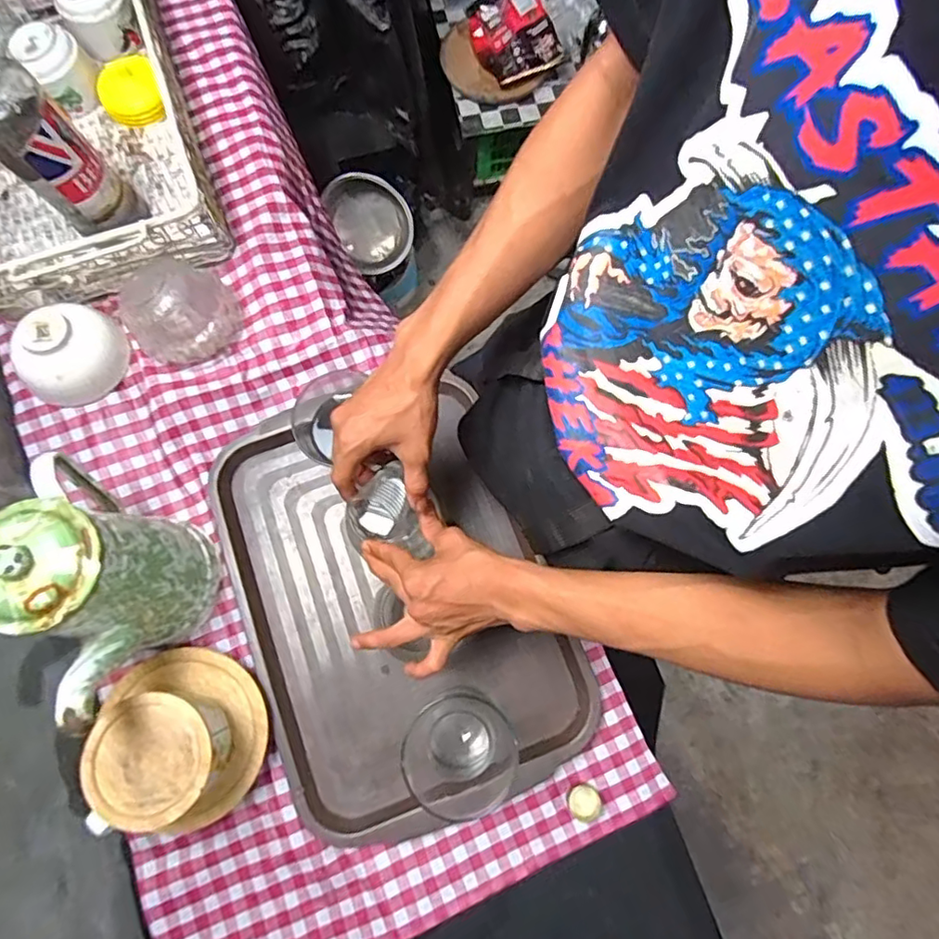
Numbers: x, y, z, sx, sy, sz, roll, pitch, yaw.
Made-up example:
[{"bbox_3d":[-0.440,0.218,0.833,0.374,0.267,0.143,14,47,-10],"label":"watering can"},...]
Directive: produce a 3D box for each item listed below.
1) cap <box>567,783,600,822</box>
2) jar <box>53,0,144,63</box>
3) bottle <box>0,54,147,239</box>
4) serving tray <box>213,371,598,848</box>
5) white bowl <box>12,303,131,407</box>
[{"bbox_3d":[0.109,0.315,0.555,0.030,0.004,0.032,0,76,0],"label":"cap"},{"bbox_3d":[-0.426,-0.523,0.678,0.076,0.074,0.067,-35,78,-9],"label":"jar"},{"bbox_3d":[-0.397,-0.309,0.512,0.076,0.285,0.066,-42,80,-10],"label":"bottle"},{"bbox_3d":[-0.078,0.126,0.605,0.295,0.036,0.414,-22,77,-6],"label":"serving tray"},{"bbox_3d":[-0.404,-0.119,0.594,0.096,0.055,0.080,-38,79,-9],"label":"white bowl"}]

